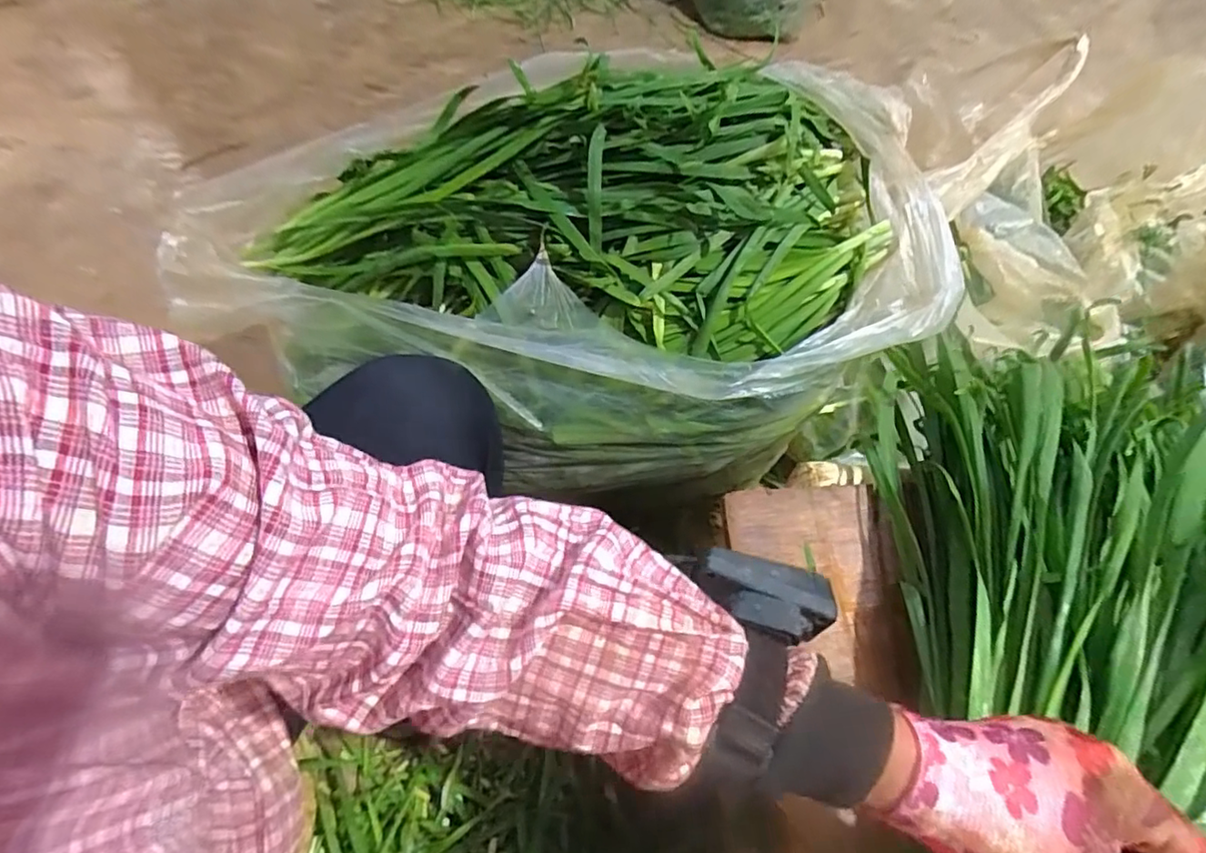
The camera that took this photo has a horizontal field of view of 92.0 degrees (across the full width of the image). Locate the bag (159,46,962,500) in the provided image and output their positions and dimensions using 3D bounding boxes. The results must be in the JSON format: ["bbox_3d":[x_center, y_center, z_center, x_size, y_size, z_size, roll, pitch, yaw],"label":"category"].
[{"bbox_3d":[-0.063,-0.149,0.510,0.612,0.197,0.318,-3,57,-6],"label":"bag"}]

